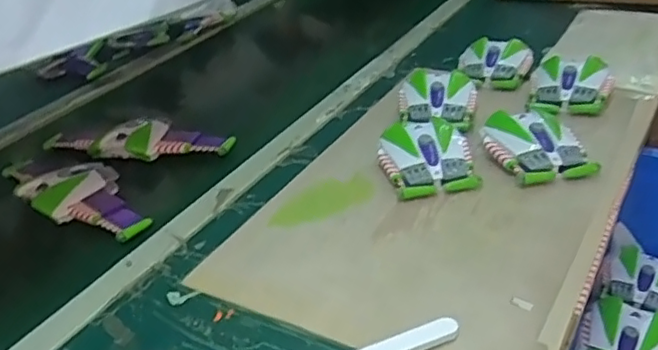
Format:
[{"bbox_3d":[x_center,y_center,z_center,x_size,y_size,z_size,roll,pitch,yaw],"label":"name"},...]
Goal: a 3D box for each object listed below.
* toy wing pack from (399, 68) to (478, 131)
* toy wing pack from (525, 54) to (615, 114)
[{"bbox_3d":[0.152,-0.117,0.872,0.104,0.031,0.154,3,34,13],"label":"toy wing pack"},{"bbox_3d":[0.331,-0.124,0.853,0.104,0.039,0.115,7,35,19],"label":"toy wing pack"}]

